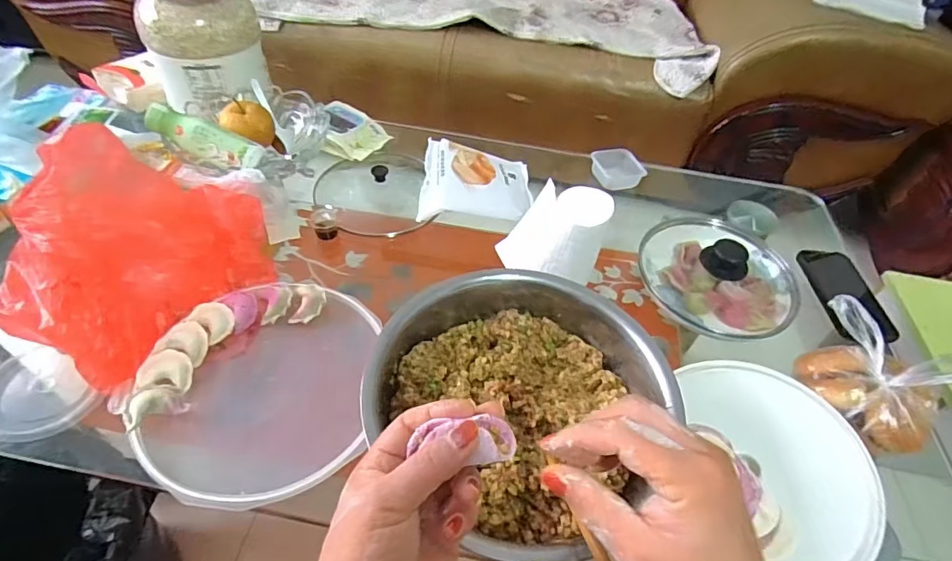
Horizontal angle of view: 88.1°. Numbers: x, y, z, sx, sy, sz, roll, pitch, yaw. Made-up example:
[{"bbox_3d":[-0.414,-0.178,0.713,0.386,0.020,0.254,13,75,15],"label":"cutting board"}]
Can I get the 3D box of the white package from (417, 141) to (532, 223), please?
[{"bbox_3d":[0.003,-0.156,0.742,0.165,0.058,0.133,5,48,-1],"label":"white package"}]

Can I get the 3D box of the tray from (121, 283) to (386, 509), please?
[{"bbox_3d":[-0.235,0.113,0.543,0.258,0.043,0.260,-9,50,-14],"label":"tray"}]

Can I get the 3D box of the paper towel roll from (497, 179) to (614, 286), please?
[{"bbox_3d":[0.103,-0.062,0.646,0.095,0.126,0.129,-22,54,-23],"label":"paper towel roll"}]

